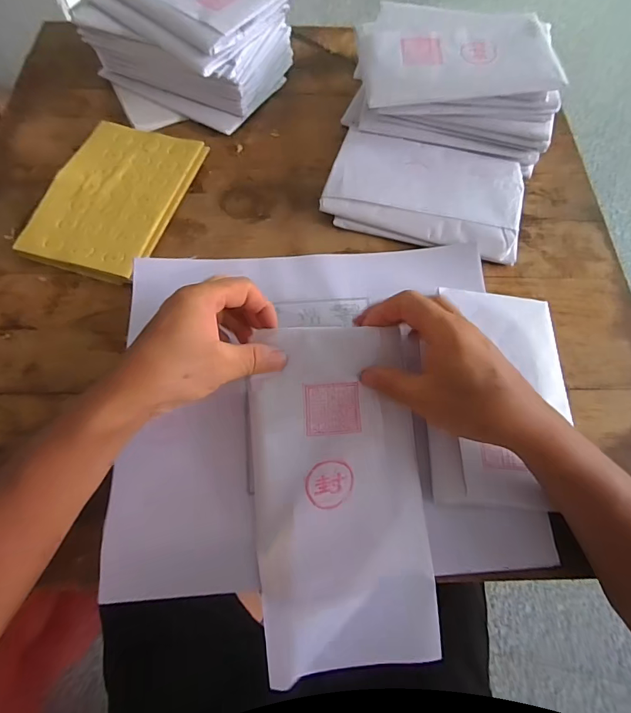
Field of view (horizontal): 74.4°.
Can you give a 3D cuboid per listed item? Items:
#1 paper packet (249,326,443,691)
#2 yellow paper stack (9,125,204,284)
[{"bbox_3d":[0.018,0.096,0.312,0.126,0.040,0.236,-5,73,-1],"label":"paper packet"},{"bbox_3d":[-0.212,-0.172,0.444,0.134,0.018,0.188,13,67,5],"label":"yellow paper stack"}]

